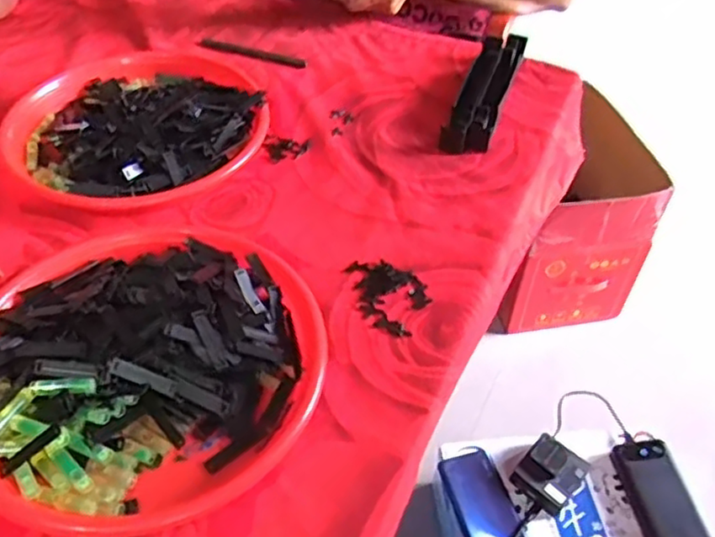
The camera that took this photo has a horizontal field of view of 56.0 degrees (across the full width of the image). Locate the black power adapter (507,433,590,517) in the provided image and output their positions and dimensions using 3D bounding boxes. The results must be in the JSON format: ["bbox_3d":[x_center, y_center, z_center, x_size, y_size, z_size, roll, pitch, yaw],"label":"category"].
[{"bbox_3d":[0.240,0.250,0.830,0.068,0.036,0.081,36,55,27],"label":"black power adapter"}]

